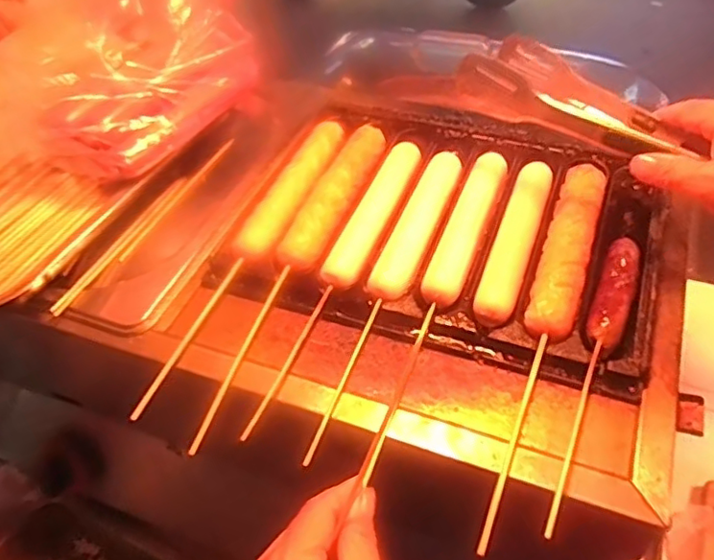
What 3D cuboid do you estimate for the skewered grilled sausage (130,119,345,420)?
[{"bbox_3d":[-0.080,-0.028,0.459,0.028,0.021,0.298,16,54,18],"label":"skewered grilled sausage"}]

